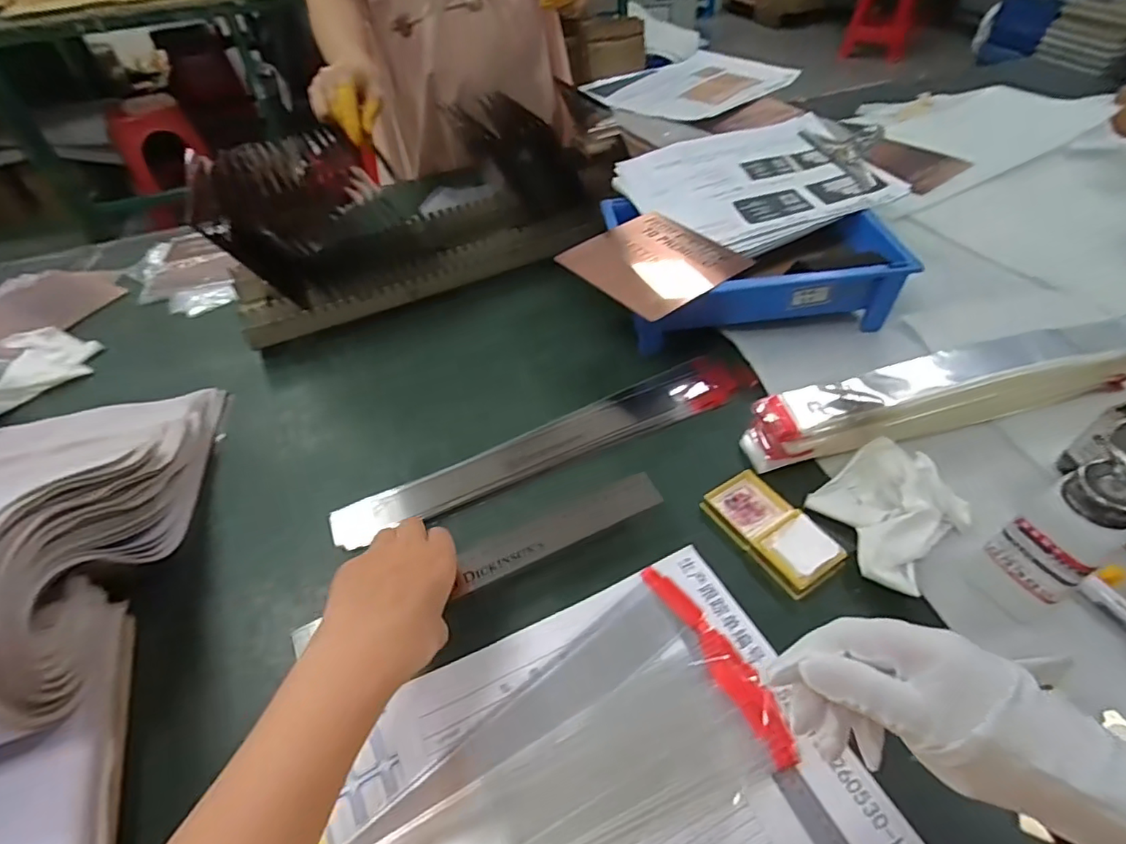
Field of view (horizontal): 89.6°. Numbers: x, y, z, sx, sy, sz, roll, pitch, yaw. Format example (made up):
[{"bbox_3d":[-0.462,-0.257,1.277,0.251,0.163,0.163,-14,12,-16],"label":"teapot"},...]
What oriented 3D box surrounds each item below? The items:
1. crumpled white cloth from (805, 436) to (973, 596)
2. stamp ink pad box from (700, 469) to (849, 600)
[{"bbox_3d":[0.265,0.072,0.463,0.113,0.038,0.097,-31,52,-22],"label":"crumpled white cloth"},{"bbox_3d":[0.173,0.083,0.467,0.062,0.022,0.110,-27,51,-19],"label":"stamp ink pad box"}]

